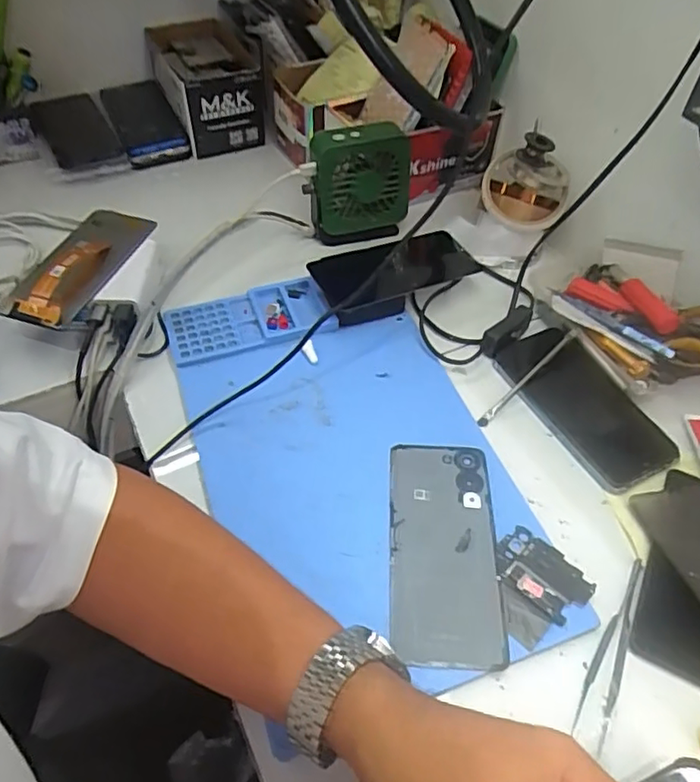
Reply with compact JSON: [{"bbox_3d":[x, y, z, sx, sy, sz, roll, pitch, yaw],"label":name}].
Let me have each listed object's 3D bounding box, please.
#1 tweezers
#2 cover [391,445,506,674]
[{"bbox_3d":[0.169,0.161,0.378,0.019,0.004,0.128,25,54,16],"label":"tweezers"},{"bbox_3d":[0.065,0.107,0.414,0.073,0.006,0.159,4,51,0],"label":"cover"}]

